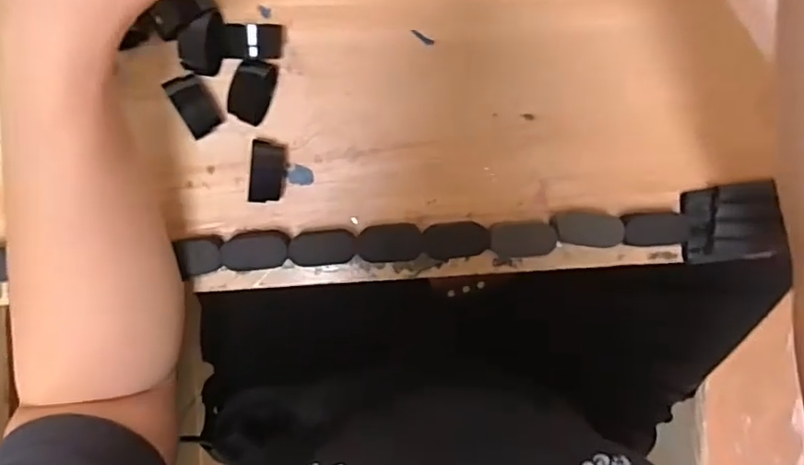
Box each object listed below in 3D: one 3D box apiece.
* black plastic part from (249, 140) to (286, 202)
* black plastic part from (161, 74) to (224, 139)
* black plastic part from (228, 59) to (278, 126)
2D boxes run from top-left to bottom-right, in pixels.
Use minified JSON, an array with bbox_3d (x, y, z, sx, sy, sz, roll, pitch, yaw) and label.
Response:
[{"bbox_3d":[-0.075,-0.034,0.320,0.016,0.018,0.033,5,98,-4],"label":"black plastic part"},{"bbox_3d":[-0.112,-0.070,0.315,0.017,0.019,0.032,-30,98,1],"label":"black plastic part"},{"bbox_3d":[-0.082,-0.078,0.316,0.020,0.013,0.034,23,96,-6],"label":"black plastic part"}]

